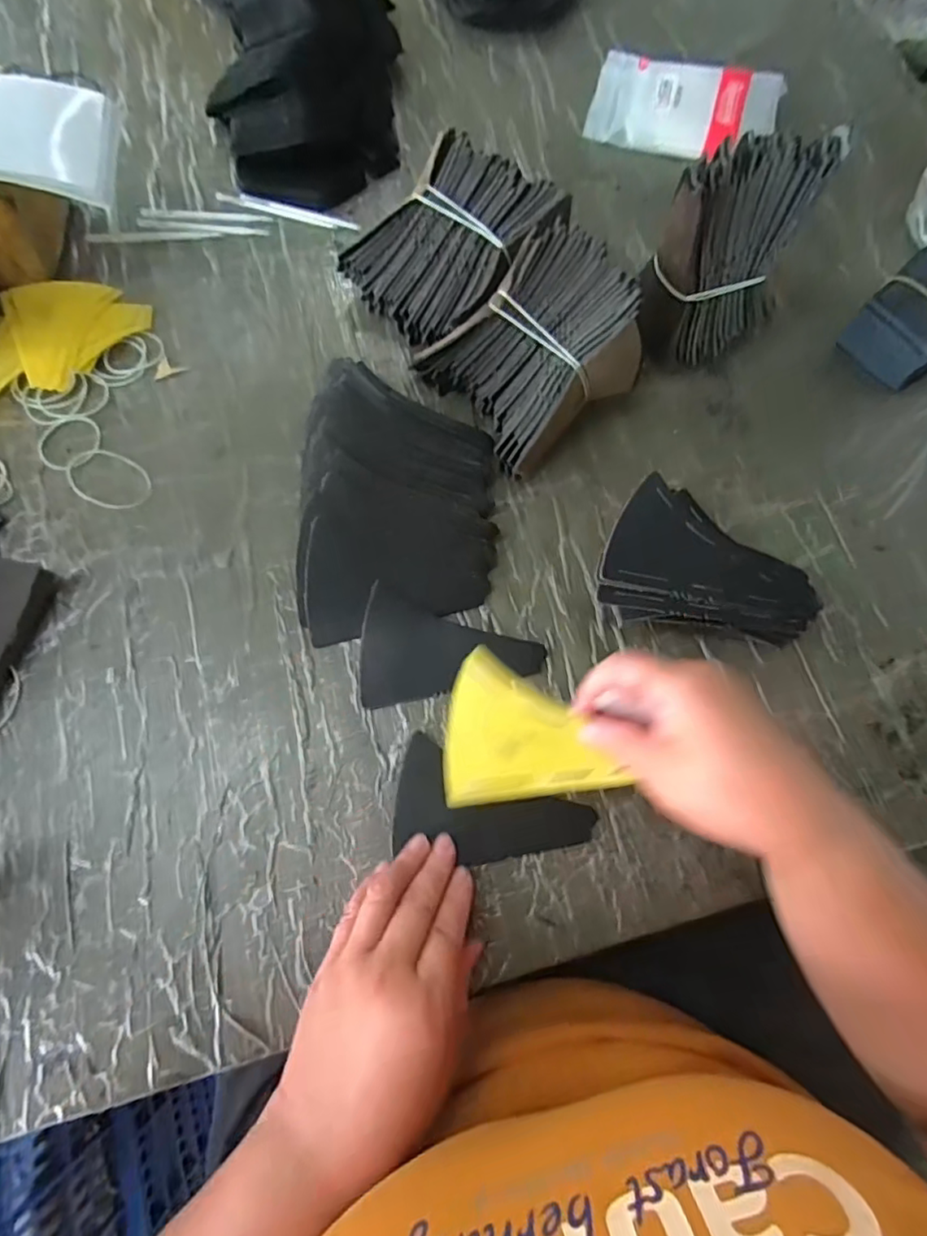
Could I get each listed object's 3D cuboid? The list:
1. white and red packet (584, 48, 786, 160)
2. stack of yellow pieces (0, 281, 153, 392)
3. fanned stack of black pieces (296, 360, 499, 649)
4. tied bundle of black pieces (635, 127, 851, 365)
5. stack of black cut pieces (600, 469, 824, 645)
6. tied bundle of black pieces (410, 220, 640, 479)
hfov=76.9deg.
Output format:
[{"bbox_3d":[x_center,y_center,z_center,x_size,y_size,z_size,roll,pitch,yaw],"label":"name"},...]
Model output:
[{"bbox_3d":[0.210,-0.487,0.561,0.169,0.025,0.113,18,73,4],"label":"white and red packet"},{"bbox_3d":[-0.332,-0.220,0.460,0.097,0.016,0.145,33,74,8],"label":"stack of yellow pieces"},{"bbox_3d":[-0.044,-0.083,0.412,0.131,0.049,0.191,3,73,-1],"label":"fanned stack of black pieces"},{"bbox_3d":[0.195,-0.265,0.433,0.102,0.131,0.067,-25,75,-9],"label":"tied bundle of black pieces"},{"bbox_3d":[0.167,-0.040,0.405,0.145,0.047,0.099,7,73,0],"label":"stack of black cut pieces"},{"bbox_3d":[0.054,-0.197,0.432,0.124,0.087,0.114,-35,77,-12],"label":"tied bundle of black pieces"}]

